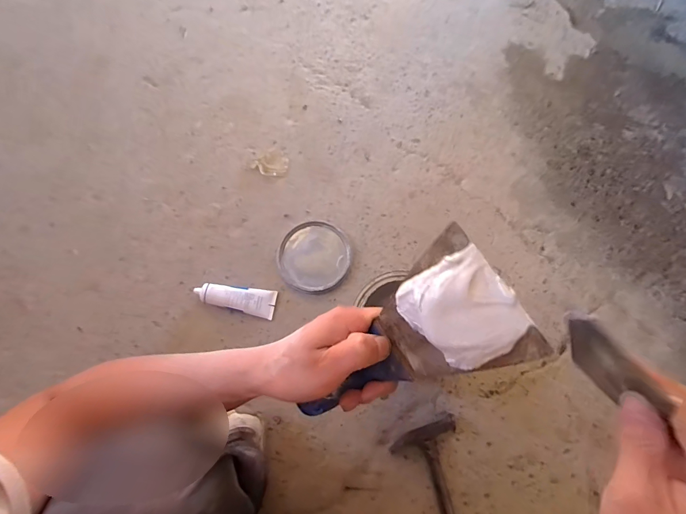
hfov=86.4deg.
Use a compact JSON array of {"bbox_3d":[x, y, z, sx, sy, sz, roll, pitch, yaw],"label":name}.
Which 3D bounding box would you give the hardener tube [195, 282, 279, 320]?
[{"bbox_3d":[-0.201,0.077,0.680,0.148,0.027,0.050,10,76,2],"label":"hardener tube"}]

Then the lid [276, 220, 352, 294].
[{"bbox_3d":[-0.057,-0.001,0.711,0.139,0.008,0.137,0,76,0],"label":"lid"}]

